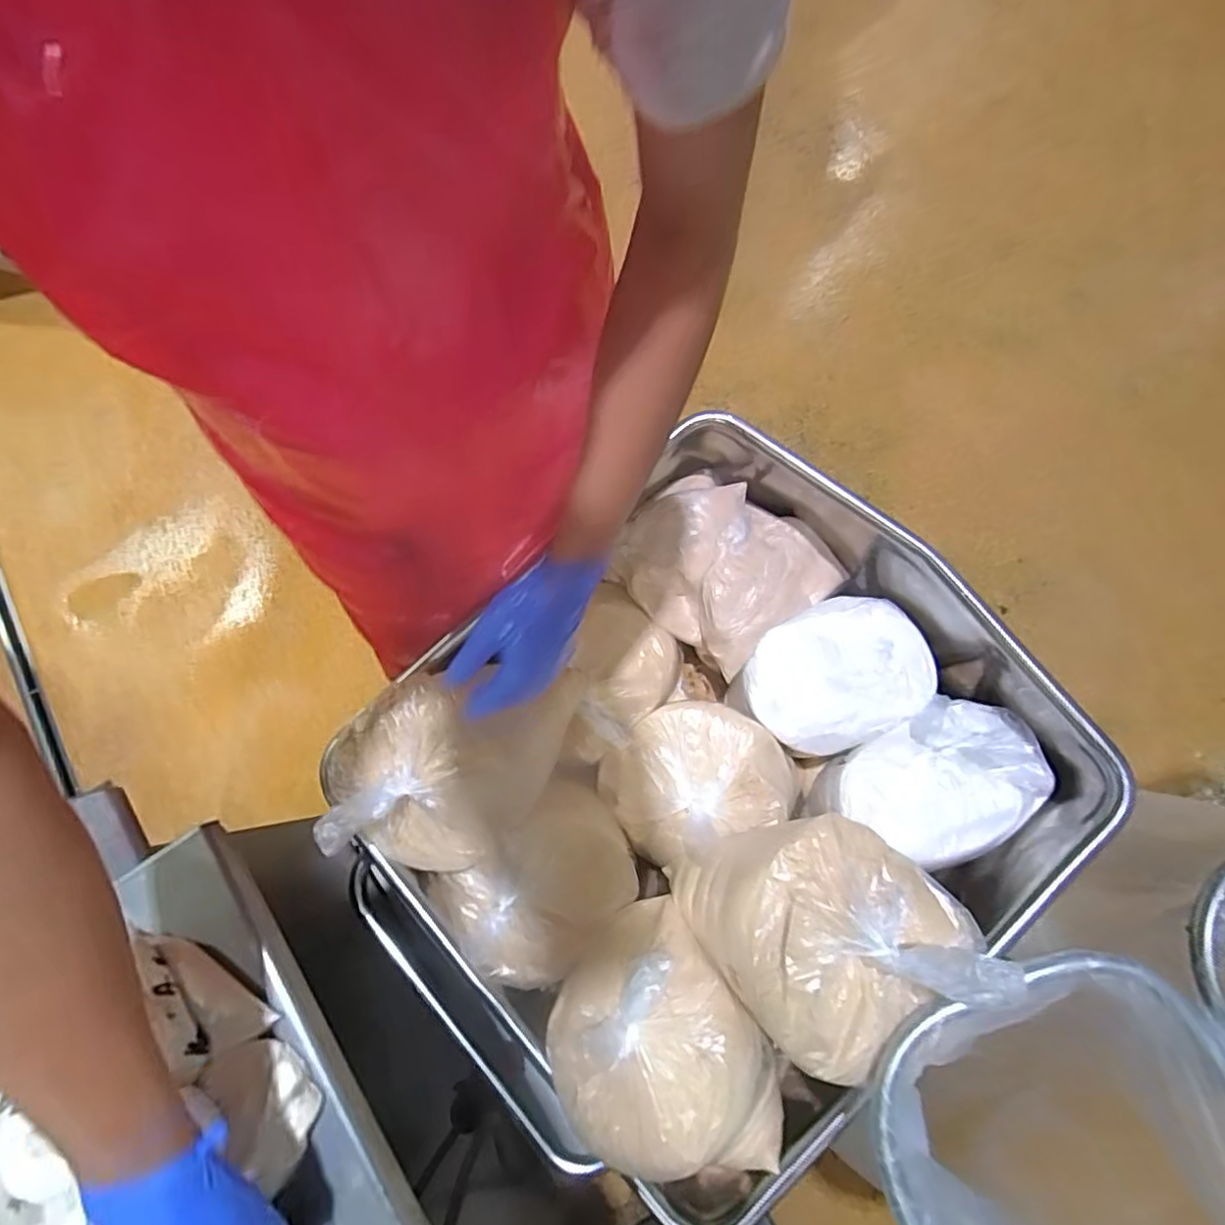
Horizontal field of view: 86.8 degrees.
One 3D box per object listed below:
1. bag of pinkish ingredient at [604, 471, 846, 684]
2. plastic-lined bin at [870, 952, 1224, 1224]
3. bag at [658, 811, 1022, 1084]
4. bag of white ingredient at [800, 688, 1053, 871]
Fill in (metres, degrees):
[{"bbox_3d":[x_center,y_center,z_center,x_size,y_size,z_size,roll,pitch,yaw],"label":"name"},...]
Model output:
[{"bbox_3d":[0.150,-0.064,0.881,0.258,0.086,0.222,38,81,9],"label":"bag of pinkish ingredient"},{"bbox_3d":[0.404,0.512,0.695,0.310,0.419,0.375,-26,78,-5],"label":"plastic-lined bin"},{"bbox_3d":[0.194,0.305,0.639,0.217,0.227,0.210,39,81,9],"label":"bag"},{"bbox_3d":[0.399,0.226,0.832,0.250,0.119,0.171,-34,79,-6],"label":"bag of white ingredient"}]

